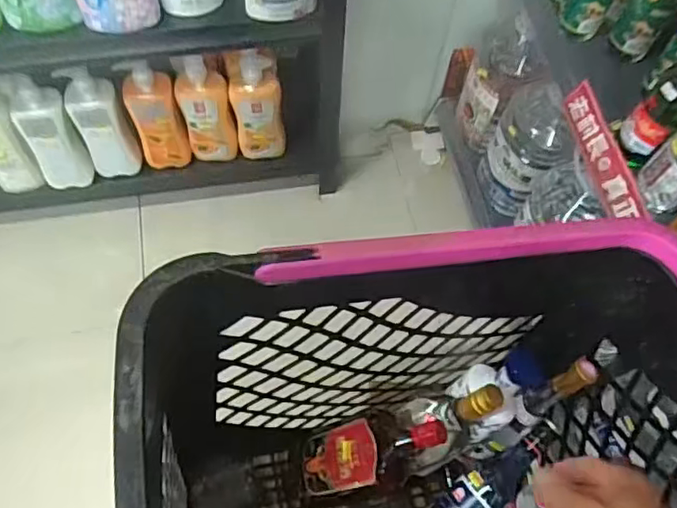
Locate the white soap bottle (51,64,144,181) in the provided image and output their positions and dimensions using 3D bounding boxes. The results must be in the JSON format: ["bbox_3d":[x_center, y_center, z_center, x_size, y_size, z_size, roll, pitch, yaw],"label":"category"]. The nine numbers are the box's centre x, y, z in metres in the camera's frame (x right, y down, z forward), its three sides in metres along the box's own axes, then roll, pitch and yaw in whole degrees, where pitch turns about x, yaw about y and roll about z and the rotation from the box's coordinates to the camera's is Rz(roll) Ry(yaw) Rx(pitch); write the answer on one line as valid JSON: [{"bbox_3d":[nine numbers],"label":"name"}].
[{"bbox_3d":[-0.434,-0.236,1.128,0.084,0.239,0.057,-19,66,-12],"label":"white soap bottle"}]

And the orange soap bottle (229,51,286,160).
[{"bbox_3d":[-0.152,-0.272,1.159,0.090,0.215,0.069,-5,64,-6],"label":"orange soap bottle"}]

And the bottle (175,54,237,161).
[{"bbox_3d":[-0.247,-0.261,1.149,0.082,0.228,0.065,-19,66,-12],"label":"bottle"}]

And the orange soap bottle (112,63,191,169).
[{"bbox_3d":[-0.336,-0.250,1.137,0.084,0.239,0.053,-14,65,-10],"label":"orange soap bottle"}]

